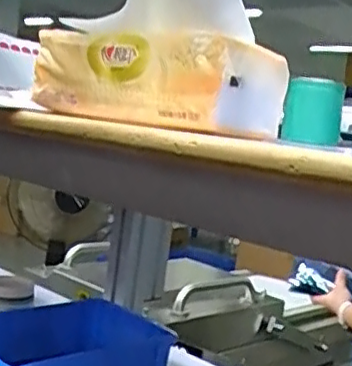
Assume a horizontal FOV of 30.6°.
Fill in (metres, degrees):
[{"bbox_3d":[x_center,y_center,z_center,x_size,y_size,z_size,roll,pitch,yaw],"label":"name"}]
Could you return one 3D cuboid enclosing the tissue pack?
[{"bbox_3d":[-0.008,-0.062,0.392,0.121,0.049,0.091,10,8,30],"label":"tissue pack"}]

